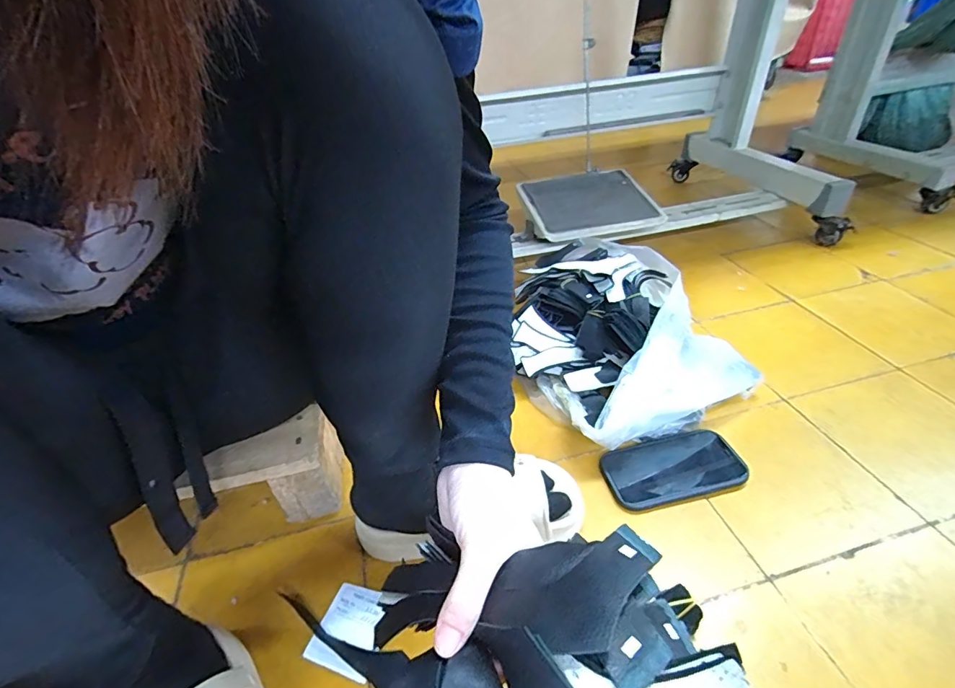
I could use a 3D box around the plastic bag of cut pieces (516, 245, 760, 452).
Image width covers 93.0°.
[{"bbox_3d":[0.199,-0.021,0.688,0.258,0.133,0.345,-19,40,-16],"label":"plastic bag of cut pieces"}]

